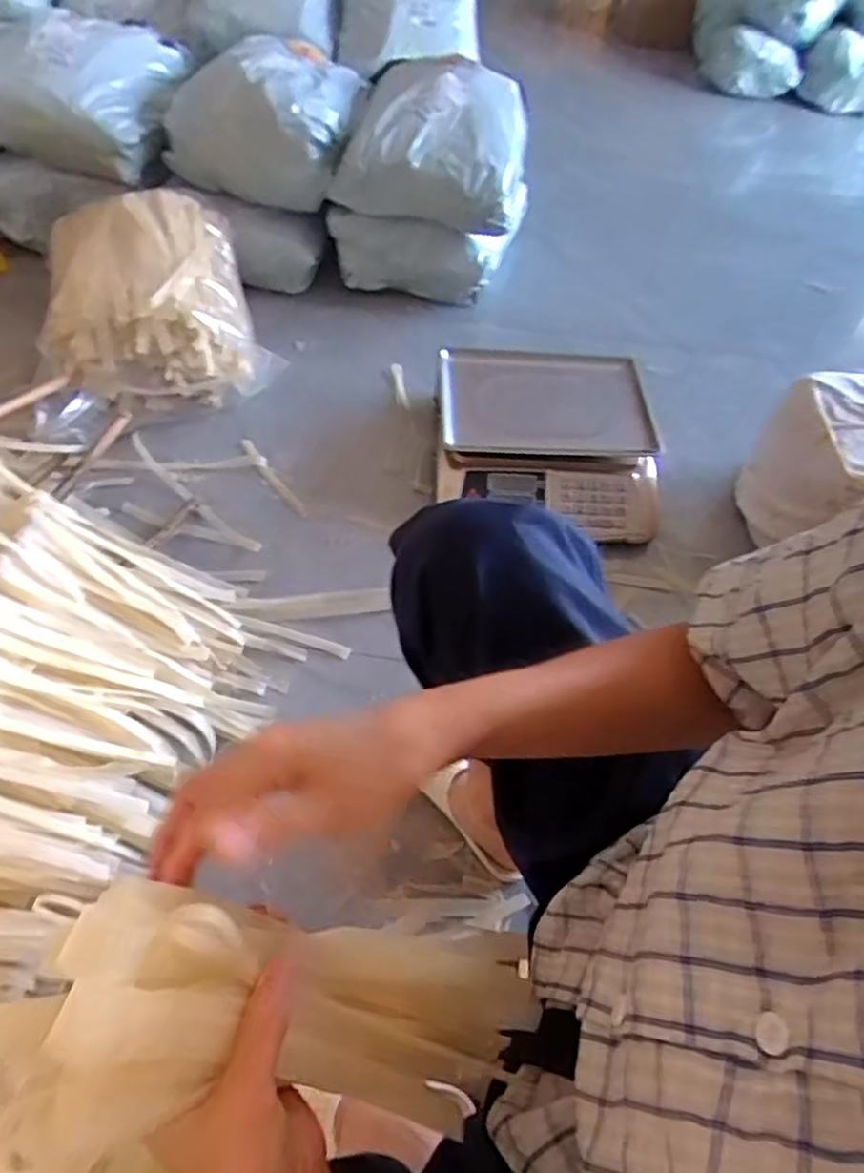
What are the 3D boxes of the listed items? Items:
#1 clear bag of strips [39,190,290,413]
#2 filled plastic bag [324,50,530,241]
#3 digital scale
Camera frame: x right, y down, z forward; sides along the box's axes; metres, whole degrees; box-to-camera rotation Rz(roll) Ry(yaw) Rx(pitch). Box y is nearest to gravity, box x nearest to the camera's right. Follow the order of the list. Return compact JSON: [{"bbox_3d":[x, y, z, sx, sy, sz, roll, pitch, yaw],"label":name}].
[{"bbox_3d":[-0.450,-0.472,1.155,0.345,0.206,0.356,-5,55,-8],"label":"clear bag of strips"},{"bbox_3d":[0.008,-0.828,1.281,0.341,0.161,0.312,8,54,1],"label":"filled plastic bag"},{"bbox_3d":[0.179,-0.238,1.072,0.332,0.099,0.320,4,54,-2],"label":"digital scale"}]

